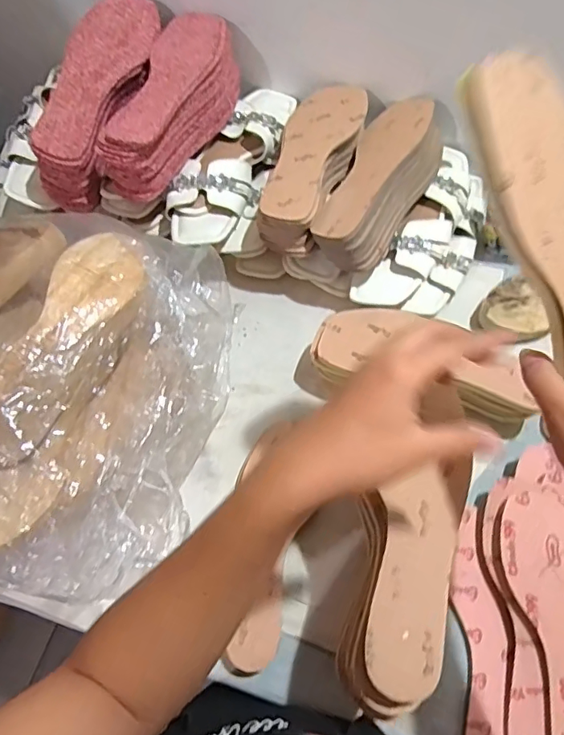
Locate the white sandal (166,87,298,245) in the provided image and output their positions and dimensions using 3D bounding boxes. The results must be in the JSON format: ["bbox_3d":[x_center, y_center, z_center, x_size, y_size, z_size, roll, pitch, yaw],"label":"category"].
[{"bbox_3d":[-0.056,-0.266,0.667,0.087,0.051,0.264,22,67,13],"label":"white sandal"}]

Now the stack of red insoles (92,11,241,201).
[{"bbox_3d":[-0.132,-0.317,0.631,0.099,0.082,0.249,16,66,11],"label":"stack of red insoles"}]

